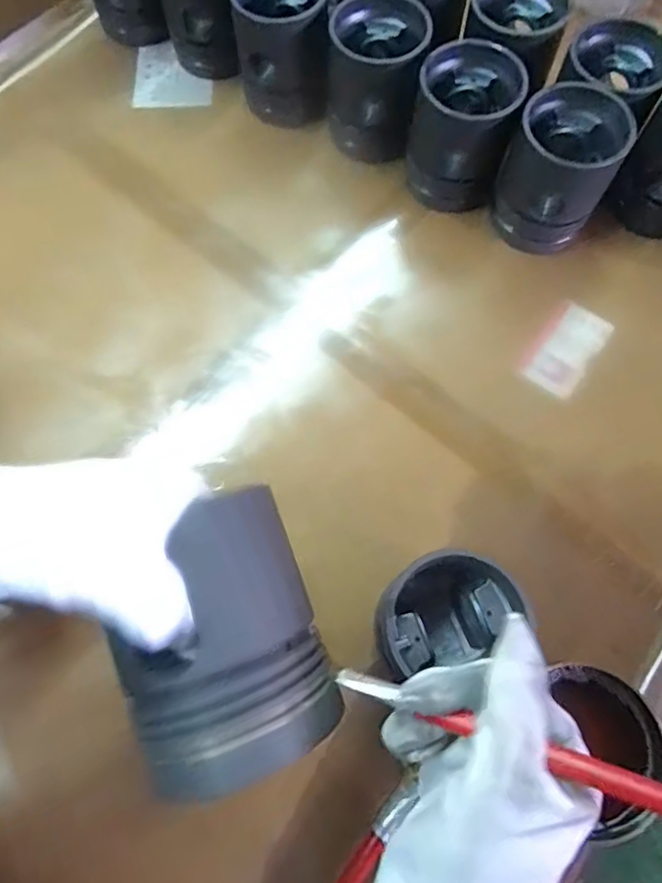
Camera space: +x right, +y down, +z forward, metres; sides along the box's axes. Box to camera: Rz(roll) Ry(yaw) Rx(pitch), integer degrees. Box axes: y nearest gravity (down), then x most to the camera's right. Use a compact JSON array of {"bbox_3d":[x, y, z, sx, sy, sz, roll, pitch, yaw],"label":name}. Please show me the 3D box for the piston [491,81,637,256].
[{"bbox_3d":[0.203,-0.242,0.524,0.093,0.105,0.102,0,72,1],"label":"piston"}]

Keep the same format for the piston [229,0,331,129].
[{"bbox_3d":[-0.049,-0.401,0.584,0.092,0.107,0.092,-1,72,1],"label":"piston"}]

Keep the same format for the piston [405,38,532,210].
[{"bbox_3d":[0.121,-0.294,0.546,0.094,0.104,0.108,17,73,7],"label":"piston"}]

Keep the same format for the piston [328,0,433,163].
[{"bbox_3d":[0.042,-0.353,0.566,0.095,0.104,0.101,2,72,2],"label":"piston"}]

